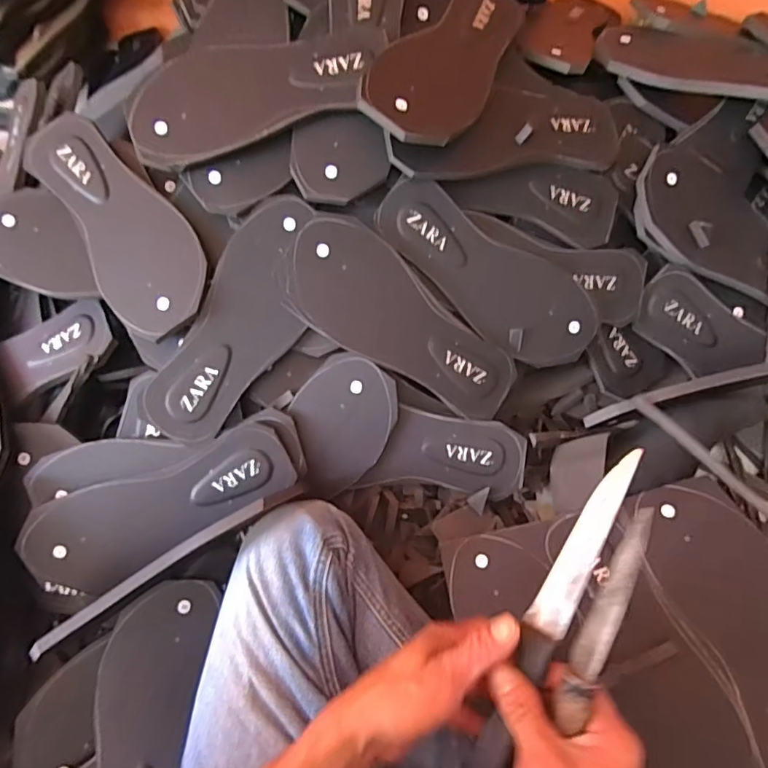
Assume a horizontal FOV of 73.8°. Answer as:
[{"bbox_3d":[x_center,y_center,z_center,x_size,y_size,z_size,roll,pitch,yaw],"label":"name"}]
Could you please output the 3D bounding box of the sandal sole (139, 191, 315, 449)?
[{"bbox_3d":[-0.131,-0.058,0.482,0.090,0.016,0.245,28,87,-13],"label":"sandal sole"}]

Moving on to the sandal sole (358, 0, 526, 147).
[{"bbox_3d":[0.066,-0.312,0.490,0.098,0.013,0.247,37,65,-6],"label":"sandal sole"}]

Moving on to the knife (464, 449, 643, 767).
[{"bbox_3d":[0.110,0.159,0.341,0.025,0.013,0.251,27,81,15],"label":"knife"}]

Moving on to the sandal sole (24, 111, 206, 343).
[{"bbox_3d":[-0.258,-0.156,0.486,0.097,0.009,0.244,-41,82,-6],"label":"sandal sole"}]

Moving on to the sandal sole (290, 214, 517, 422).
[{"bbox_3d":[0.019,-0.057,0.492,0.244,0.009,0.100,36,94,-8],"label":"sandal sole"}]

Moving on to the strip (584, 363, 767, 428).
[{"bbox_3d":[0.317,0.002,0.488,0.236,0.042,0.019,-16,64,11],"label":"strip"}]

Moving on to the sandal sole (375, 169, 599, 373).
[{"bbox_3d":[0.103,-0.105,0.511,0.246,0.009,0.096,31,90,-7],"label":"sandal sole"}]

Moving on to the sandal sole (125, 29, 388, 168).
[{"bbox_3d":[-0.116,-0.270,0.472,0.238,0.016,0.089,-18,98,-3],"label":"sandal sole"}]

